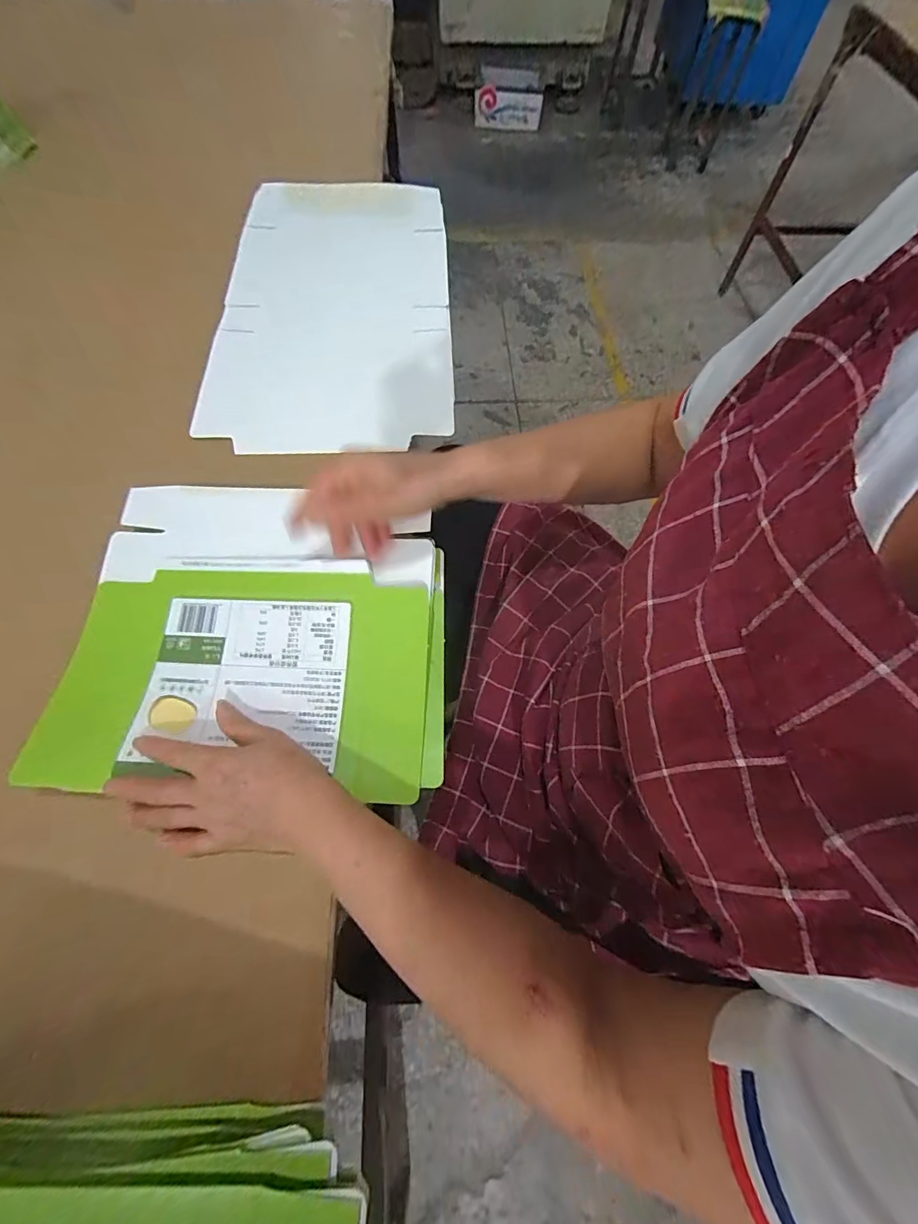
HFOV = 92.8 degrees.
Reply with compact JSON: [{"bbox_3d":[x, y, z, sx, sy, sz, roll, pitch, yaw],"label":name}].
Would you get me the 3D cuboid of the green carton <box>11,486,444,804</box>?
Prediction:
[{"bbox_3d":[-0.163,0.020,0.365,0.301,0.036,0.242,3,65,-1],"label":"green carton"}]

